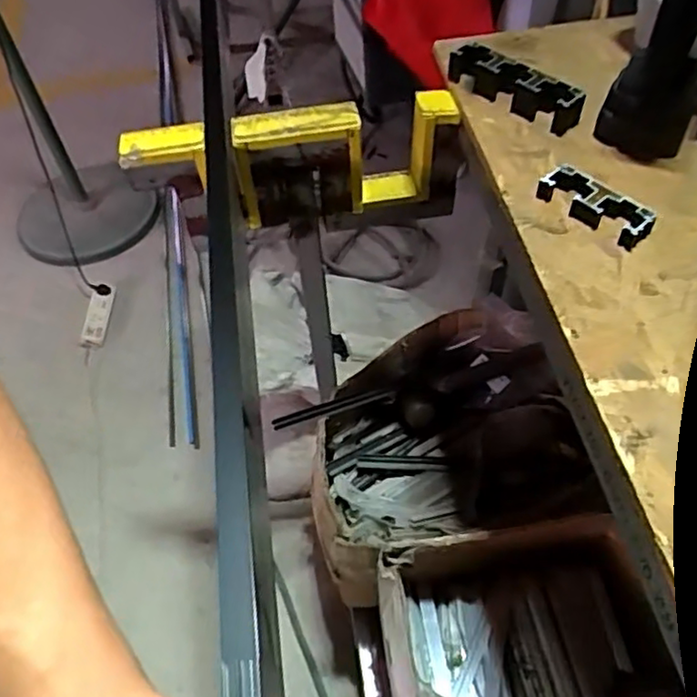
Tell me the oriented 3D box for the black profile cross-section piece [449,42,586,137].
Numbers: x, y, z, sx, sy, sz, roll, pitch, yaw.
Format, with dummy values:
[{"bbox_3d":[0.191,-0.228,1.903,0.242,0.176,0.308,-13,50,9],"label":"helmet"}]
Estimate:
[{"bbox_3d":[0.152,-0.246,0.616,0.139,0.043,0.025,37,64,27],"label":"black profile cross-section piece"}]

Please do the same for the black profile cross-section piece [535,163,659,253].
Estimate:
[{"bbox_3d":[0.196,-0.115,0.525,0.032,0.019,0.091,-39,60,-23],"label":"black profile cross-section piece"}]

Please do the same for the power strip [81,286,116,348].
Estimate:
[{"bbox_3d":[-0.651,-0.089,1.712,0.063,0.038,0.208,-4,53,1],"label":"power strip"}]

